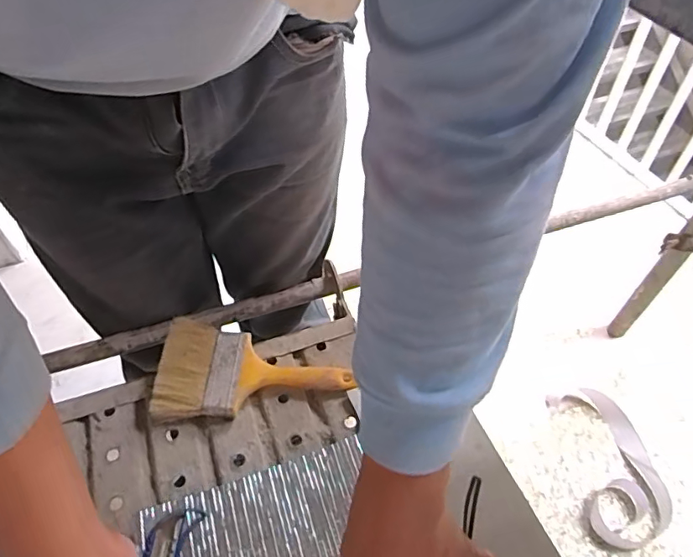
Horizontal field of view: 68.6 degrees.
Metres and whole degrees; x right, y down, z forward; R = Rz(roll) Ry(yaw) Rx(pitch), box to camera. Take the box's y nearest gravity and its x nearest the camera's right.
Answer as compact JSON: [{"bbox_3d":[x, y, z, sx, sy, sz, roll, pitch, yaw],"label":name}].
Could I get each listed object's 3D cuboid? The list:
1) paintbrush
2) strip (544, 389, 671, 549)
[{"bbox_3d":[-0.103,0.100,0.549,0.193,0.023,0.106,0,50,1],"label":"paintbrush"},{"bbox_3d":[0.520,0.356,1.002,0.161,0.025,0.306,-4,50,-3],"label":"strip"}]

